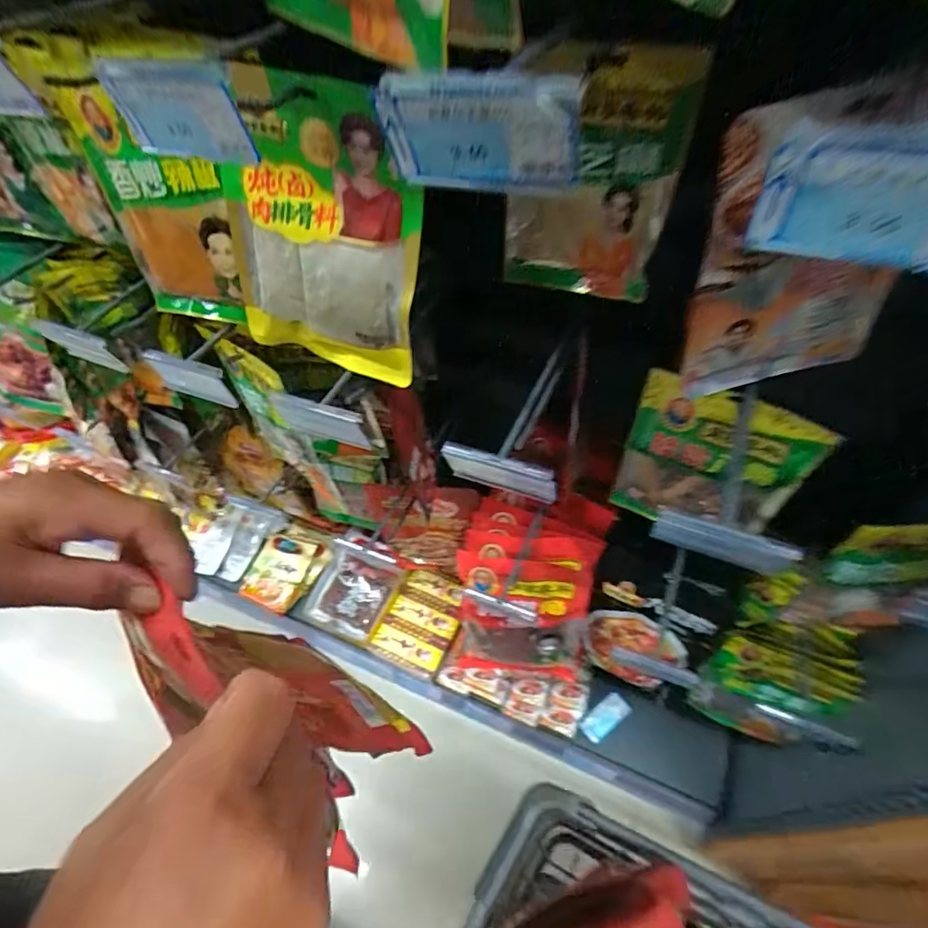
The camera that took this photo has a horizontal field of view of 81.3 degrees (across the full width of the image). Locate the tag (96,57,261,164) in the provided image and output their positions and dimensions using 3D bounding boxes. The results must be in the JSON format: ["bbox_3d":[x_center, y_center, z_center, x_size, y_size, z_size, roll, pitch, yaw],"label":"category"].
[{"bbox_3d":[-0.141,-0.175,0.270,0.088,0.047,0.008,17,65,21],"label":"tag"}]

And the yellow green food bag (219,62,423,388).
[{"bbox_3d":[-0.108,-0.163,0.399,0.152,0.201,0.046,17,39,10],"label":"yellow green food bag"}]

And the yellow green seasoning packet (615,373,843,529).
[{"bbox_3d":[0.238,0.005,0.536,0.157,0.197,0.017,26,59,21],"label":"yellow green seasoning packet"}]

